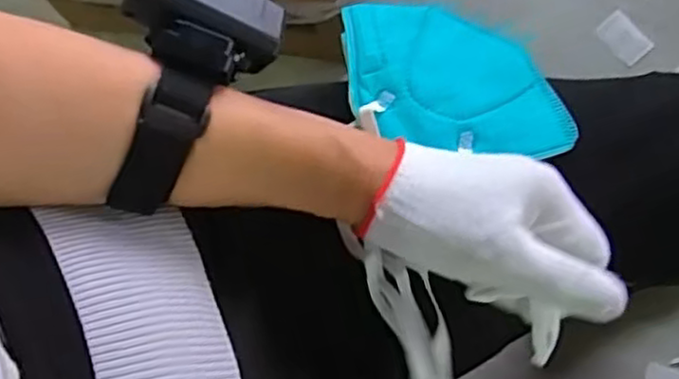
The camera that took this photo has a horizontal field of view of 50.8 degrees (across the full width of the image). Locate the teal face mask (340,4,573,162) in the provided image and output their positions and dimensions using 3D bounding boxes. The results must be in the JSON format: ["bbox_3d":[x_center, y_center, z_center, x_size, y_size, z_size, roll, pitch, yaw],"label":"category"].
[{"bbox_3d":[0.066,-0.065,0.400,0.127,0.028,0.088,3,76,2],"label":"teal face mask"}]

